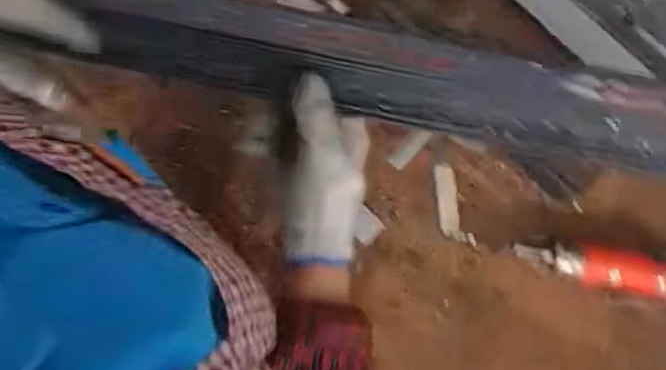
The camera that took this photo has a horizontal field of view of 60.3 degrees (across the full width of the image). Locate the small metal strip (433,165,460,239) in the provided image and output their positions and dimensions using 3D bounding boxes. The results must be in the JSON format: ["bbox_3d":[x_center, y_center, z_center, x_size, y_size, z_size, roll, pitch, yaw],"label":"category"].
[{"bbox_3d":[0.124,0.017,0.622,0.021,0.005,0.082,-8,71,13],"label":"small metal strip"}]

